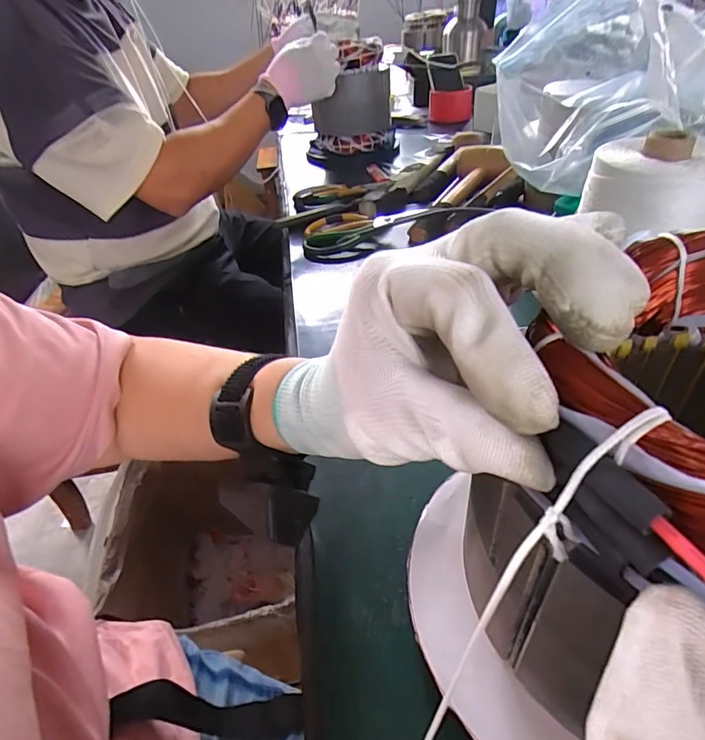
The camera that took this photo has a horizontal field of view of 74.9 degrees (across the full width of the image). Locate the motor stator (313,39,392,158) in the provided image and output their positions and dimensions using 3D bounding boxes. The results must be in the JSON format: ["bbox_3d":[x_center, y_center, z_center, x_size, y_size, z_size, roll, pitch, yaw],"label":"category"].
[{"bbox_3d":[-0.002,-0.531,0.893,0.154,0.174,0.146,-6,40,1],"label":"motor stator"}]

